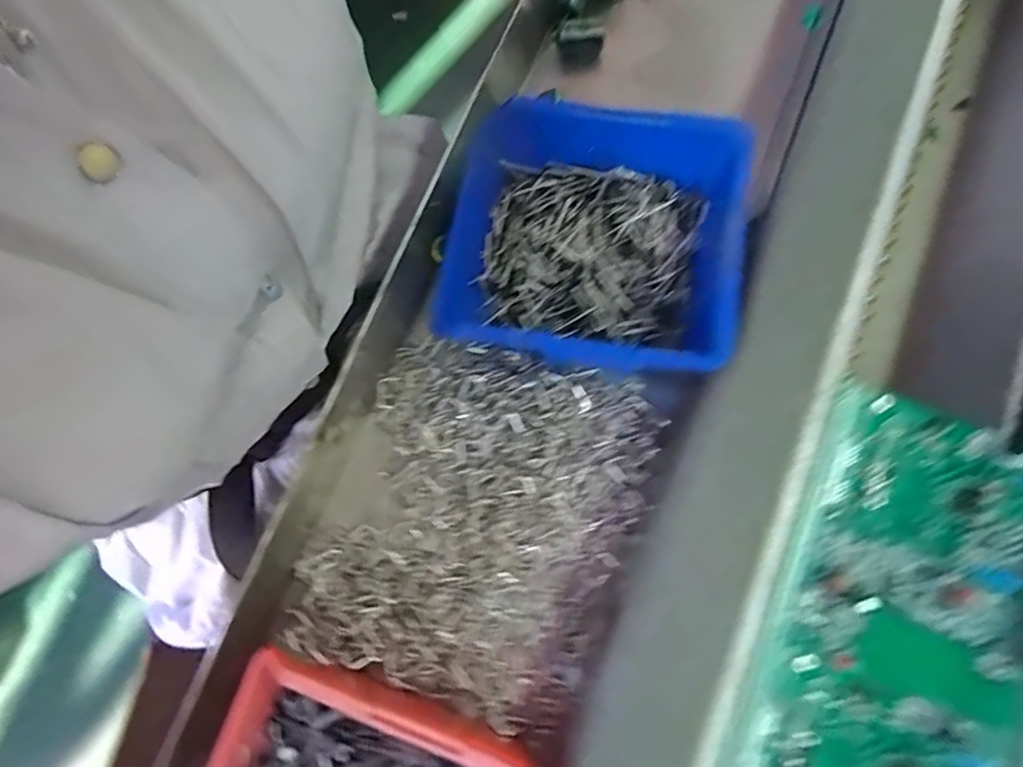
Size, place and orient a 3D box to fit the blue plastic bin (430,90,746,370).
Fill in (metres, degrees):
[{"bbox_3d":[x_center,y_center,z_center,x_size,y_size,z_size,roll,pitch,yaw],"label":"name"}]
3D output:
[{"bbox_3d":[0.036,-0.068,0.264,0.136,0.059,0.117,16,80,3],"label":"blue plastic bin"}]

